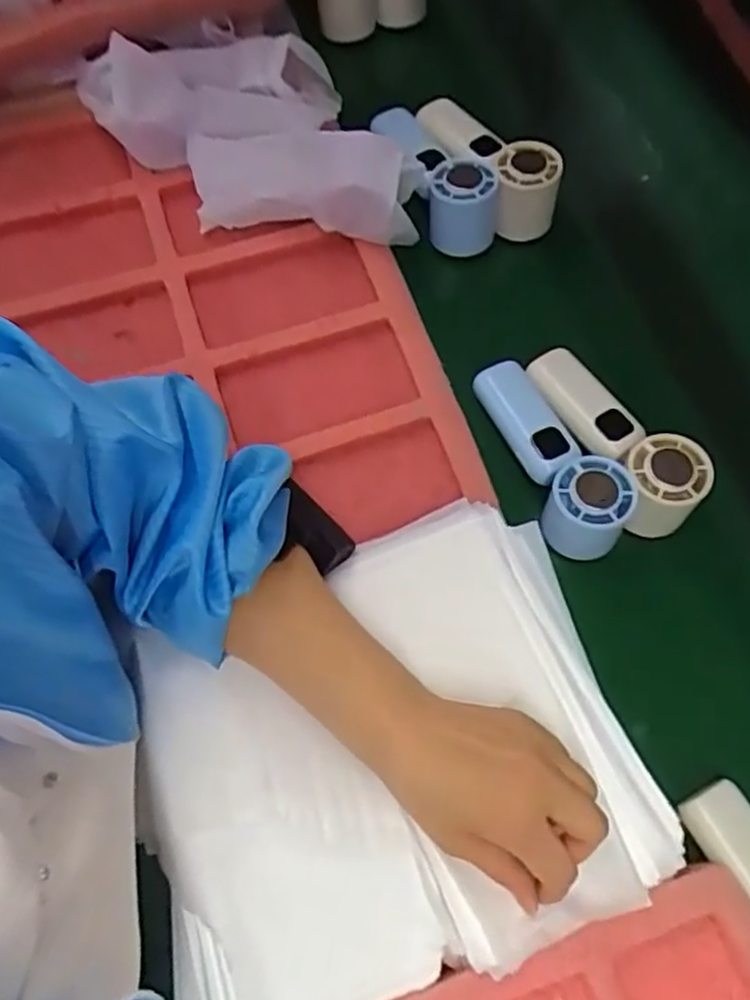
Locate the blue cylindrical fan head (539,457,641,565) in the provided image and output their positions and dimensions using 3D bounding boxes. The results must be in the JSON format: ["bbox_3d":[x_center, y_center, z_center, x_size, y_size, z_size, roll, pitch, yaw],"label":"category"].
[{"bbox_3d":[0.145,0.006,0.475,0.053,0.055,0.056,0,69,0],"label":"blue cylindrical fan head"}]

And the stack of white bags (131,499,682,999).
[{"bbox_3d":[0.005,0.146,0.408,0.284,0.024,0.245,-18,70,-7],"label":"stack of white bags"}]

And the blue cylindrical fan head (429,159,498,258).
[{"bbox_3d":[0.072,-0.240,0.565,0.055,0.053,0.055,0,69,0],"label":"blue cylindrical fan head"}]

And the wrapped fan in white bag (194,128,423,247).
[{"bbox_3d":[-0.058,-0.249,0.541,0.183,0.050,0.073,11,69,4],"label":"wrapped fan in white bag"}]

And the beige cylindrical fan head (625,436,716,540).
[{"bbox_3d":[0.199,-0.010,0.484,0.055,0.059,0.056,0,69,0],"label":"beige cylindrical fan head"}]

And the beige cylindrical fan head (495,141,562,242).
[{"bbox_3d":[0.124,-0.255,0.575,0.050,0.052,0.058,8,69,3],"label":"beige cylindrical fan head"}]

